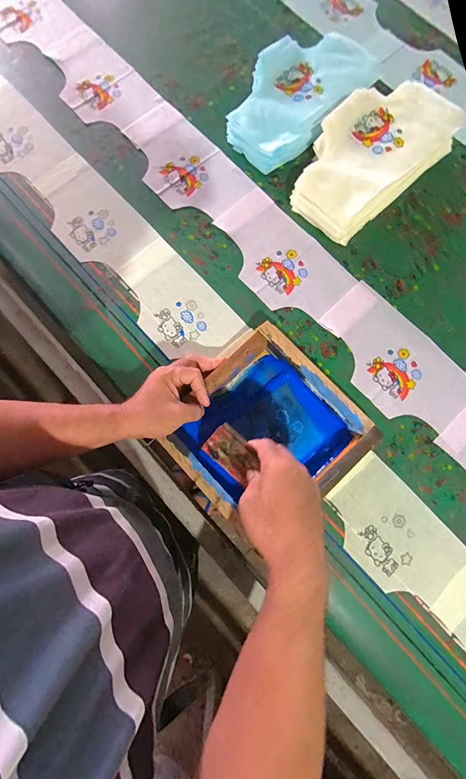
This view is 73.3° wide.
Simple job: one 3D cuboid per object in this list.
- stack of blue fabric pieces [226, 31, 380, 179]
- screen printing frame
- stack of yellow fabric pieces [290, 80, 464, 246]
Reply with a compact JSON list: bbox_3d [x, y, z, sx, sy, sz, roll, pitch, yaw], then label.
[{"bbox_3d":[0.132,-0.567,0.596,0.179,0.058,0.321,43,82,6],"label":"stack of blue fabric pieces"},{"bbox_3d":[0.049,0.066,0.482,0.247,0.050,0.238,-43,83,-7],"label":"screen printing frame"},{"bbox_3d":[0.238,-0.411,0.560,0.311,0.079,0.166,-42,83,-7],"label":"stack of yellow fabric pieces"}]

